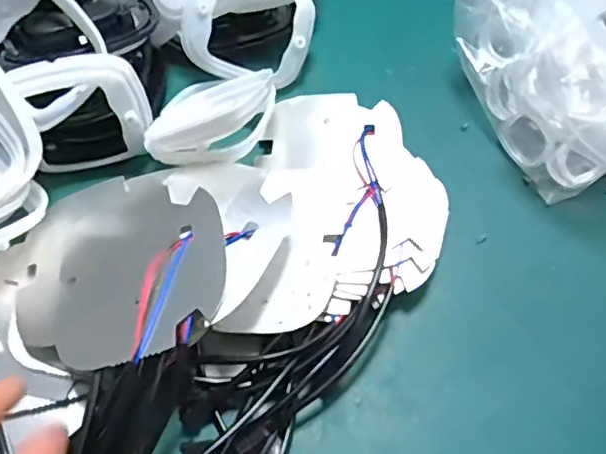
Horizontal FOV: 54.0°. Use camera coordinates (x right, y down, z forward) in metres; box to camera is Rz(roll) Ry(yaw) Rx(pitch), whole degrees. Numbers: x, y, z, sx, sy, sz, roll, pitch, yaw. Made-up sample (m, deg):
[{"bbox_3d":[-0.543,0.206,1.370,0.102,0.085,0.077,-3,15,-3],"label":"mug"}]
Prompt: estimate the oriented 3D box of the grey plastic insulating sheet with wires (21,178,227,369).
[{"bbox_3d":[-0.118,0.021,0.382,0.140,0.015,0.153,-24,48,9],"label":"grey plastic insulating sheet with wires"}]

